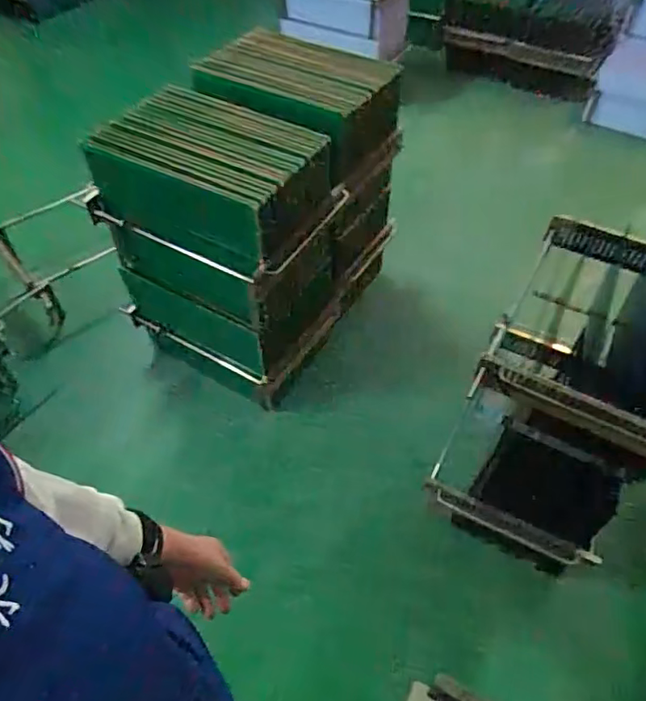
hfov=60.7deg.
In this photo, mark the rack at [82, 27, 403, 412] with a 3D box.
[{"bbox_3d":[-0.194,-0.364,1.765,0.611,0.853,0.720,28,56,20],"label":"rack"}]

